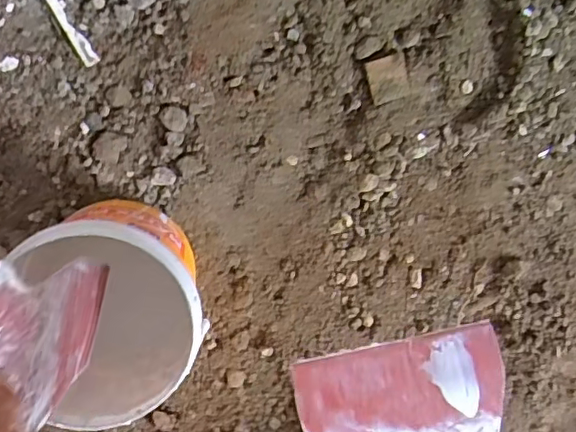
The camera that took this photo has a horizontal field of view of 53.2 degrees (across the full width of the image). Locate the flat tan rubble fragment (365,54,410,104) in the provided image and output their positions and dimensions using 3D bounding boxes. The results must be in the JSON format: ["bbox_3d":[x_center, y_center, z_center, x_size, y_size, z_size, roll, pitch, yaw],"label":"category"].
[{"bbox_3d":[0.101,-0.138,0.580,0.040,0.008,0.043,-17,91,4],"label":"flat tan rubble fragment"}]

